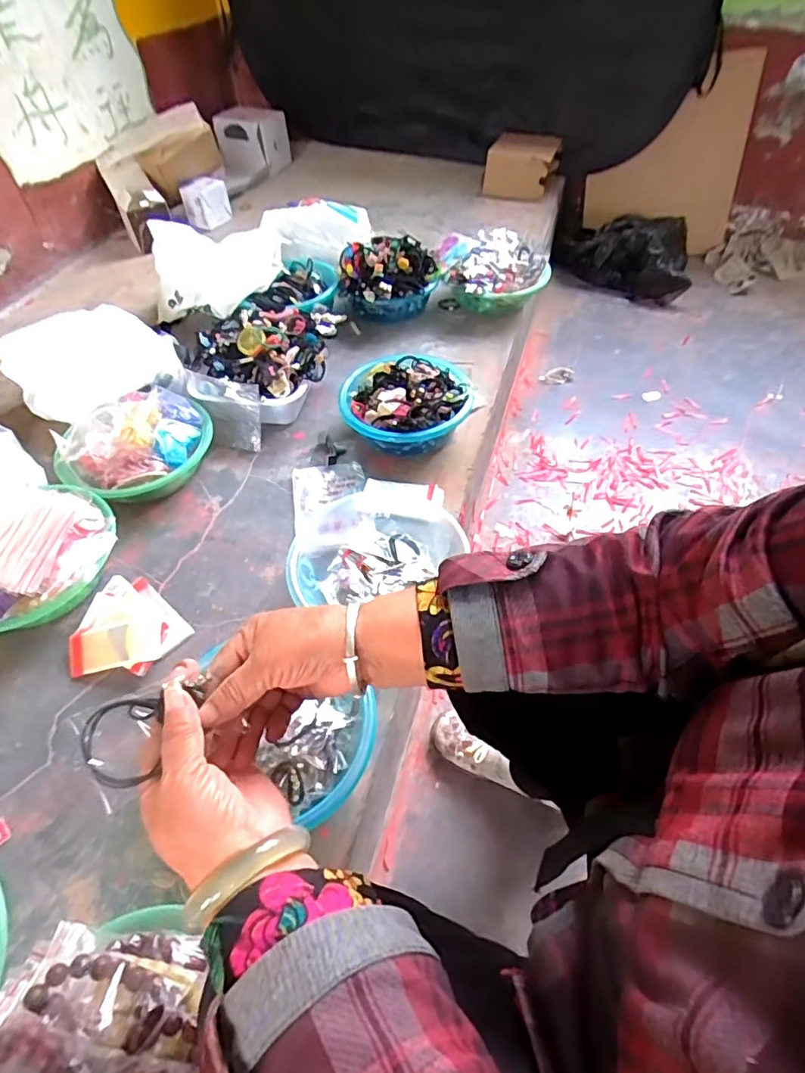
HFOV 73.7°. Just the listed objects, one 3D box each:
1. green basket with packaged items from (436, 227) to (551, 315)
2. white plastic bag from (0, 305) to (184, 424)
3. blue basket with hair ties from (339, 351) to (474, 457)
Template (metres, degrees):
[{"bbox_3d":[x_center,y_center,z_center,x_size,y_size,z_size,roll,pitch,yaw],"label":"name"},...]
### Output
[{"bbox_3d":[0.193,-0.575,1.189,0.245,0.120,0.192,0,51,2],"label":"green basket with packaged items"},{"bbox_3d":[-0.585,-0.341,1.011,0.274,0.087,0.262,-28,55,-19],"label":"white plastic bag"},{"bbox_3d":[0.010,-0.219,0.929,0.219,0.088,0.202,-1,51,1],"label":"blue basket with hair ties"}]

